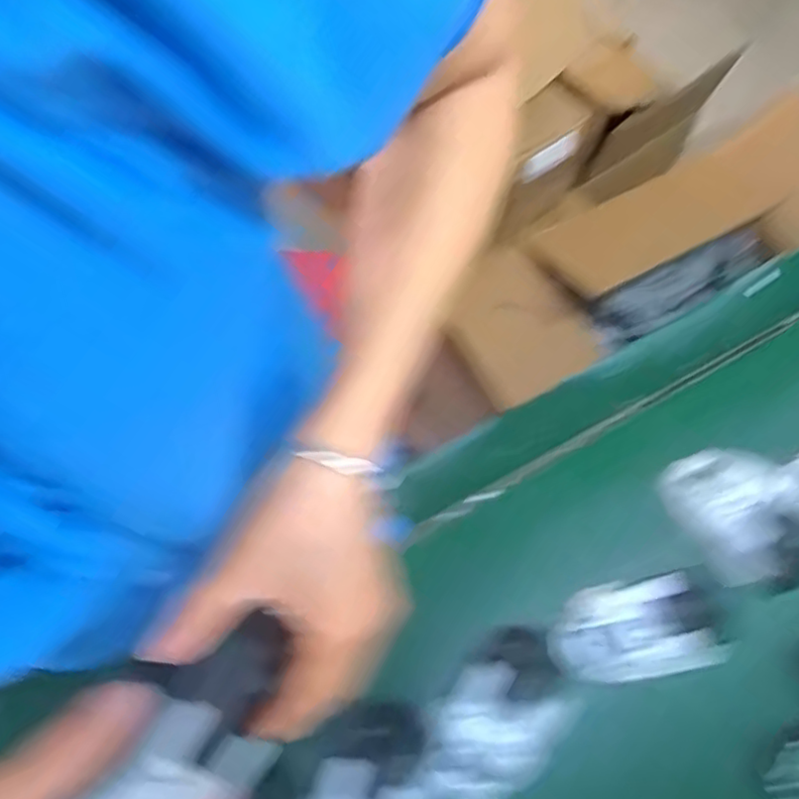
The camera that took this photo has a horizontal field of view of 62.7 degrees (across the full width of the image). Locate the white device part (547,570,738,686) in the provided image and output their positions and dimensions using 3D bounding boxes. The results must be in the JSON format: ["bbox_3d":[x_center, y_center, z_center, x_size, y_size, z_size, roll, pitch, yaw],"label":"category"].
[{"bbox_3d":[0.164,0.161,0.459,0.112,0.030,0.065,-11,66,-2],"label":"white device part"}]

